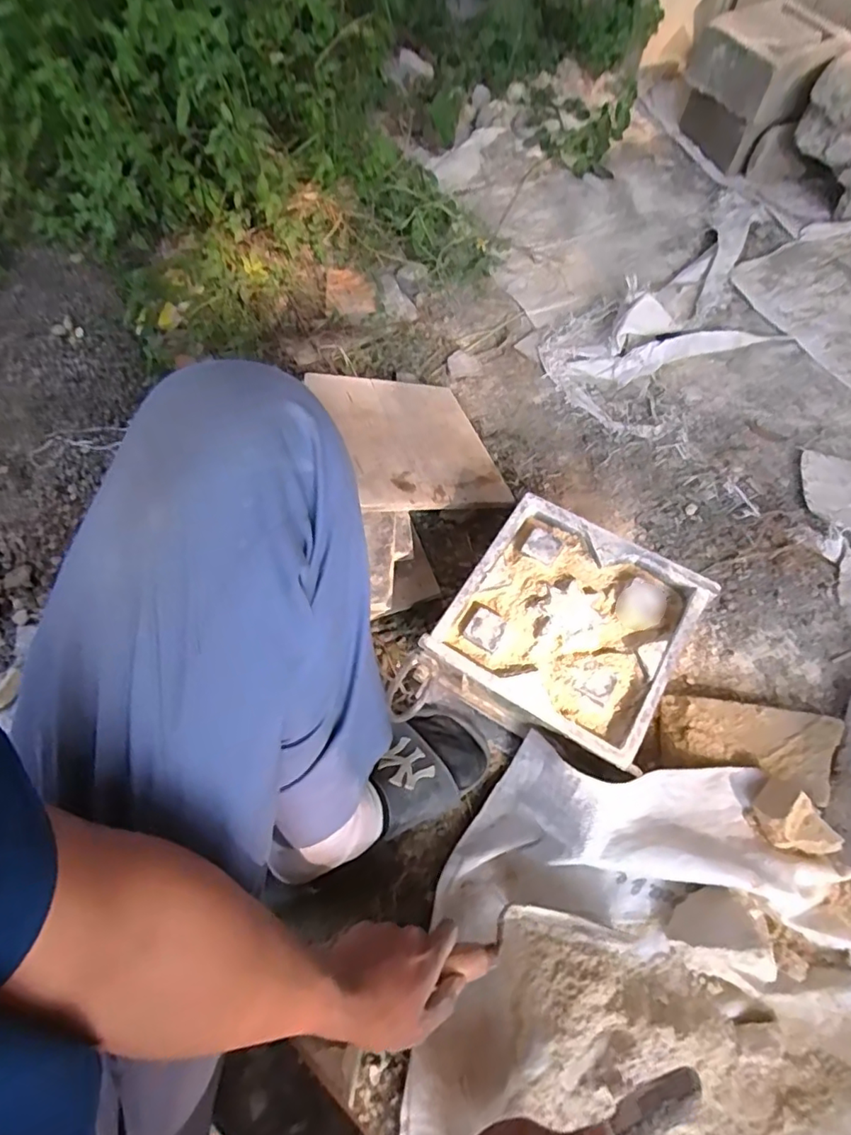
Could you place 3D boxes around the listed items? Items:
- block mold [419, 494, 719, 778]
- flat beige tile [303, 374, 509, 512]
[{"bbox_3d":[0.158,0.073,0.634,0.227,0.103,0.224,29,68,16],"label":"block mold"},{"bbox_3d":[-0.016,-0.183,0.807,0.244,0.016,0.241,-8,61,-35],"label":"flat beige tile"}]

